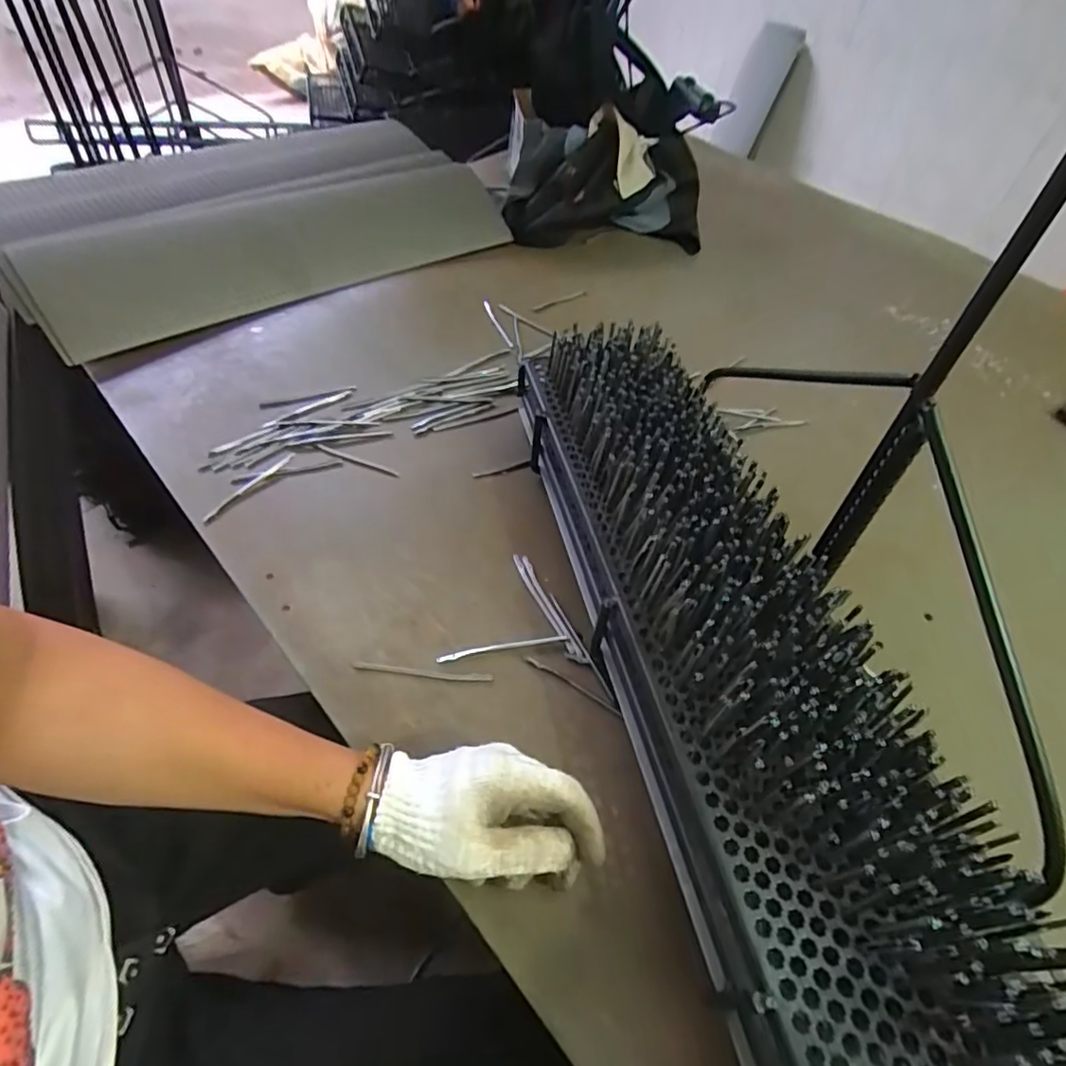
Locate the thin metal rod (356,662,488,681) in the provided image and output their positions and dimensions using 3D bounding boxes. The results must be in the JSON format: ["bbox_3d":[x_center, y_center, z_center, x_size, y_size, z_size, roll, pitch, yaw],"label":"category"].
[{"bbox_3d":[-0.083,0.105,0.440,0.103,0.004,0.007,6,50,0],"label":"thin metal rod"}]

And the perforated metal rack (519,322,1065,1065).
[{"bbox_3d":[0.113,0.055,0.421,0.142,0.136,0.597,-9,51,-12],"label":"perforated metal rack"}]

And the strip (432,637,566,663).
[{"bbox_3d":[-0.024,0.089,0.458,0.101,0.004,0.008,-8,51,-11],"label":"strip"}]

